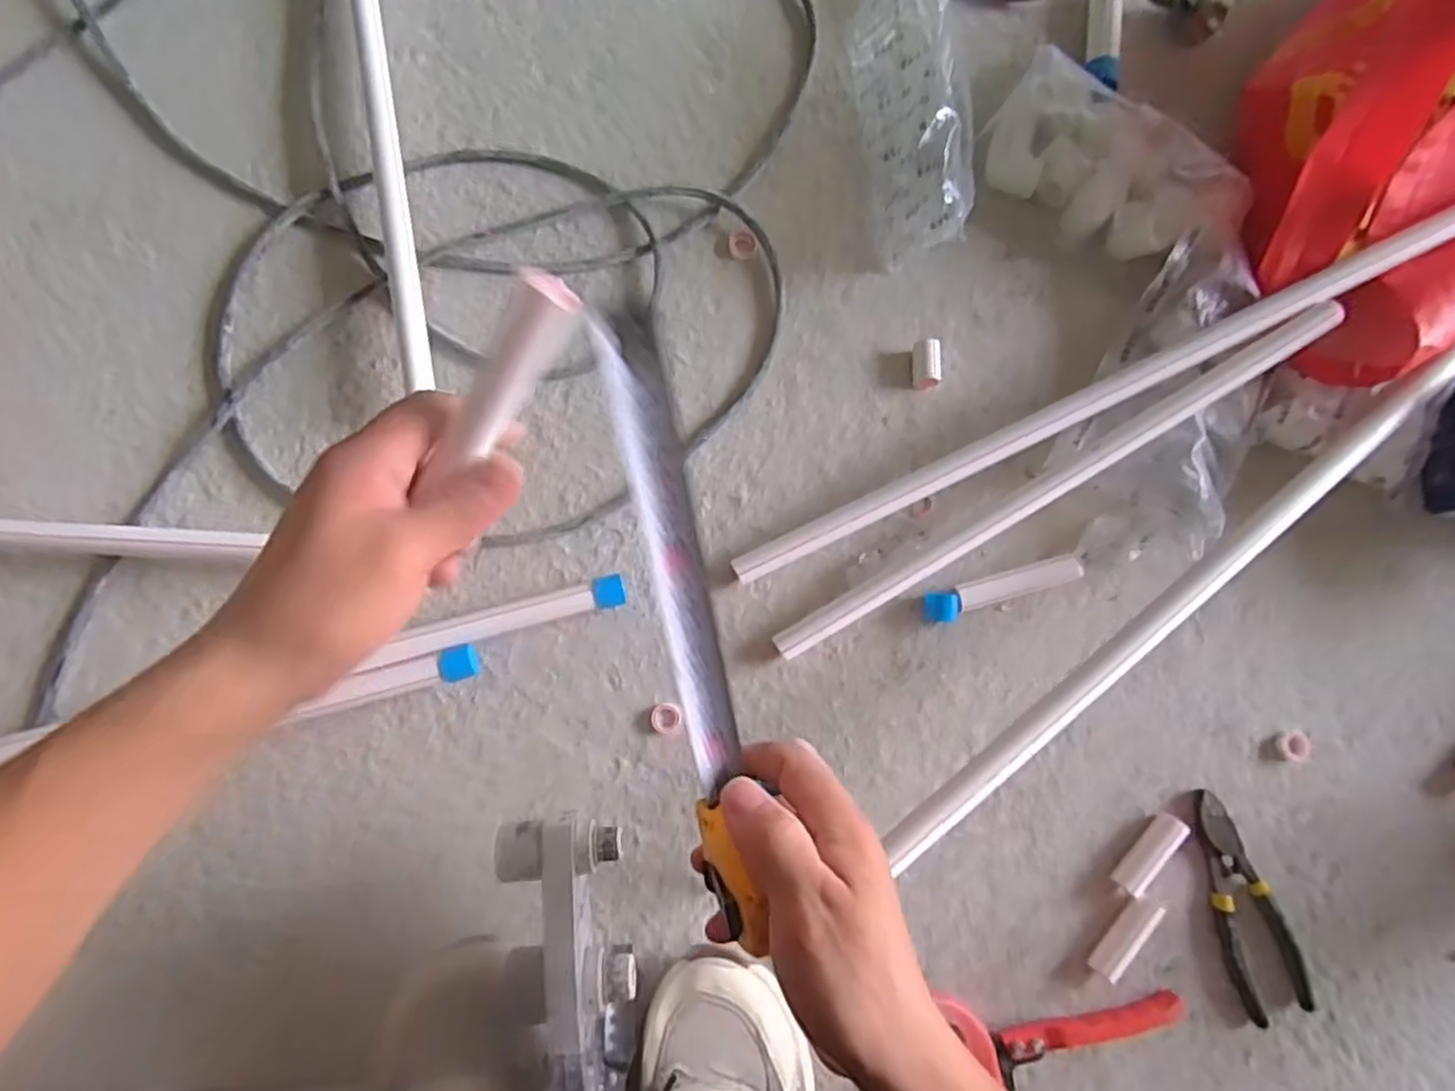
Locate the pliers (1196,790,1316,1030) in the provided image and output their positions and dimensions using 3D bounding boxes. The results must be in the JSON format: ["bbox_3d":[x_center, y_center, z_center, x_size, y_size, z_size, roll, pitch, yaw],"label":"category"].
[{"bbox_3d":[0.369,0.257,0.535,0.053,0.016,0.157,-17,83,-6],"label":"pliers"}]

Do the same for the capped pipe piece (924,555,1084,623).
[{"bbox_3d":[0.204,0.033,0.555,0.117,0.018,0.022,-14,83,-5],"label":"capped pipe piece"}]

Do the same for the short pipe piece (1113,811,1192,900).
[{"bbox_3d":[0.302,0.219,0.534,0.019,0.018,0.063,38,82,2],"label":"short pipe piece"}]

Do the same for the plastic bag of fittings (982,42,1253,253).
[{"bbox_3d":[0.300,-0.294,0.597,0.202,0.048,0.111,40,82,3],"label":"plastic bag of fittings"}]

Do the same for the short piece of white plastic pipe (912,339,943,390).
[{"bbox_3d":[0.154,-0.139,0.580,0.019,0.023,0.034,-1,82,-4],"label":"short piece of white plastic pipe"}]

